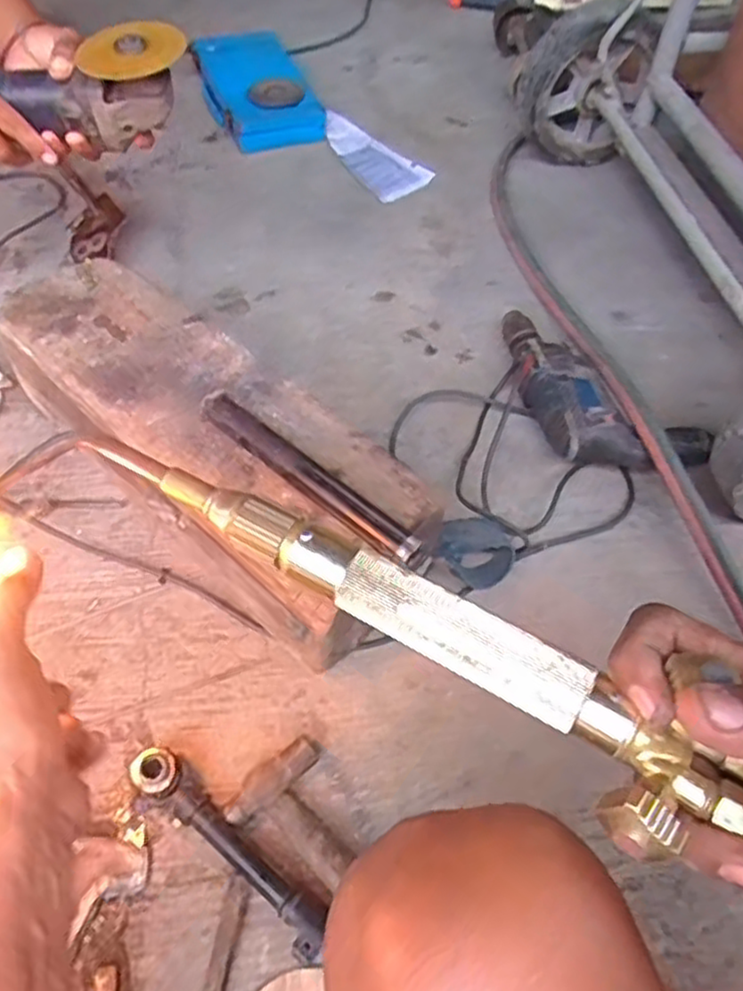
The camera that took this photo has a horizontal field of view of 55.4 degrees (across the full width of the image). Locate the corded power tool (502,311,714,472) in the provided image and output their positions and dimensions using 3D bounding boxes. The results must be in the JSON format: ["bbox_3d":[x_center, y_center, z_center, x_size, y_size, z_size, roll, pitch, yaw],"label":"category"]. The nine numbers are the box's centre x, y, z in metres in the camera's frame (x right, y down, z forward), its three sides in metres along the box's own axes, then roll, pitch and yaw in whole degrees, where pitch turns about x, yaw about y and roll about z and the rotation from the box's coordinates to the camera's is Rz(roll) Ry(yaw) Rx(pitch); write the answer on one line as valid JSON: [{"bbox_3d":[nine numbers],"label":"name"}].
[{"bbox_3d":[0.243,-0.110,0.838,0.299,0.063,0.151,38,62,22],"label":"corded power tool"}]

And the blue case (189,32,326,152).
[{"bbox_3d":[-0.203,-0.728,1.266,0.173,0.072,0.310,-21,58,-16],"label":"blue case"}]

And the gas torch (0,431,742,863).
[{"bbox_3d":[-0.015,0.041,0.284,0.332,0.022,0.050,27,58,18],"label":"gas torch"}]

